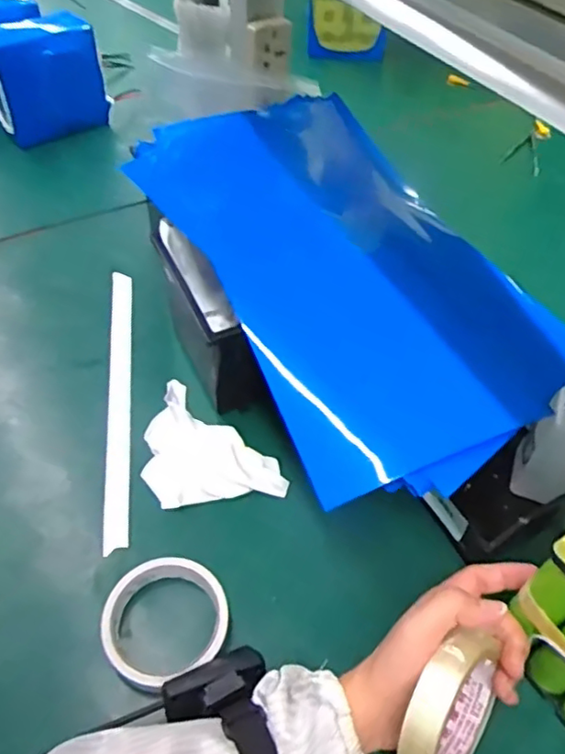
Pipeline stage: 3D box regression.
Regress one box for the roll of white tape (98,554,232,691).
[{"bbox_3d":[-0.090,0.181,0.457,0.093,0.029,0.090,2,50,-2],"label":"roll of white tape"}]

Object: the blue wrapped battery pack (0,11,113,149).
[{"bbox_3d":[-0.345,-0.436,0.893,0.054,0.150,0.158,37,57,25],"label":"blue wrapped battery pack"}]

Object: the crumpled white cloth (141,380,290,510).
[{"bbox_3d":[-0.079,0.072,0.550,0.155,0.029,0.096,35,56,24],"label":"crumpled white cloth"}]

